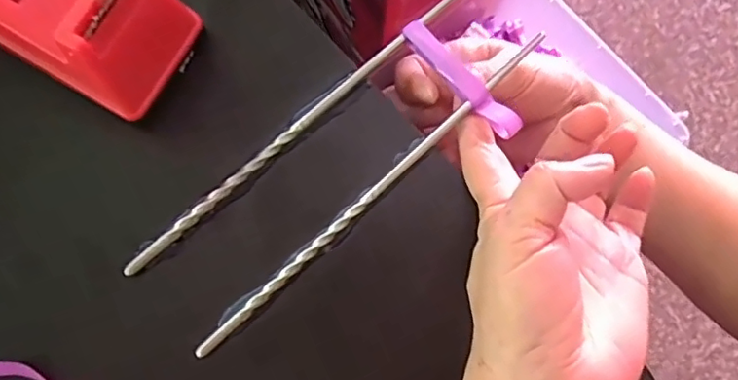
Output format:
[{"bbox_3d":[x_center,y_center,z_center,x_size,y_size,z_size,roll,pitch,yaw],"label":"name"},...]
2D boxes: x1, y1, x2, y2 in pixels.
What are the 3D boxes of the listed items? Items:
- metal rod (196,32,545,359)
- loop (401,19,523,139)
[{"bbox_3d":[0.005,-0.001,0.273,0.217,0.004,0.007,-42,79,-8],"label":"metal rod"},{"bbox_3d":[0.044,-0.055,0.282,0.011,0.004,0.072,-41,84,-10],"label":"loop"}]

